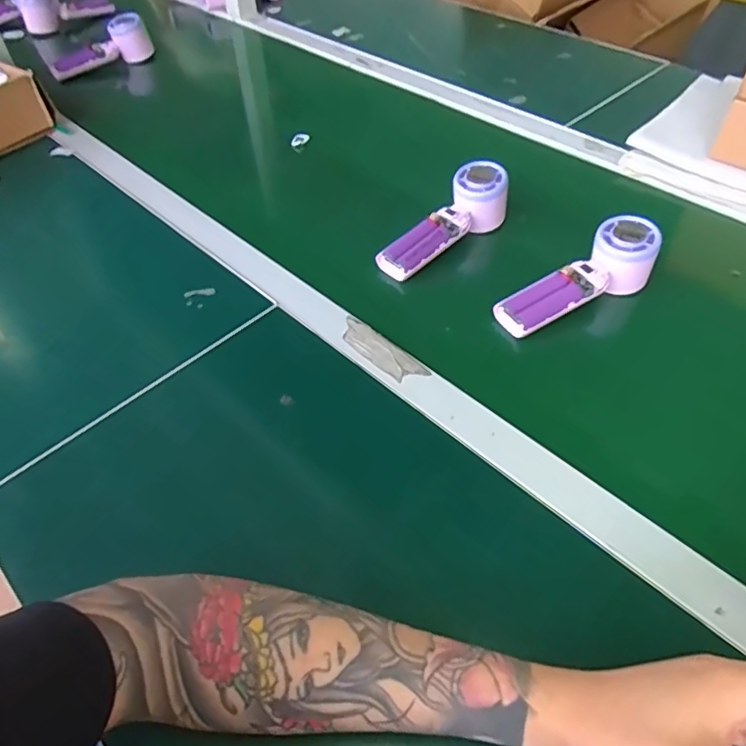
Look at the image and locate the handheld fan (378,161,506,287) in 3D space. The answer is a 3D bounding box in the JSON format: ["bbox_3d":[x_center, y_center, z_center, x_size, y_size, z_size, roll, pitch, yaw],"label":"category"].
[{"bbox_3d":[0.075,-0.153,0.608,0.165,0.053,0.048,-41,59,-13],"label":"handheld fan"}]

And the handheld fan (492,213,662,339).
[{"bbox_3d":[0.192,-0.084,0.547,0.164,0.048,0.050,-31,54,-4],"label":"handheld fan"}]

